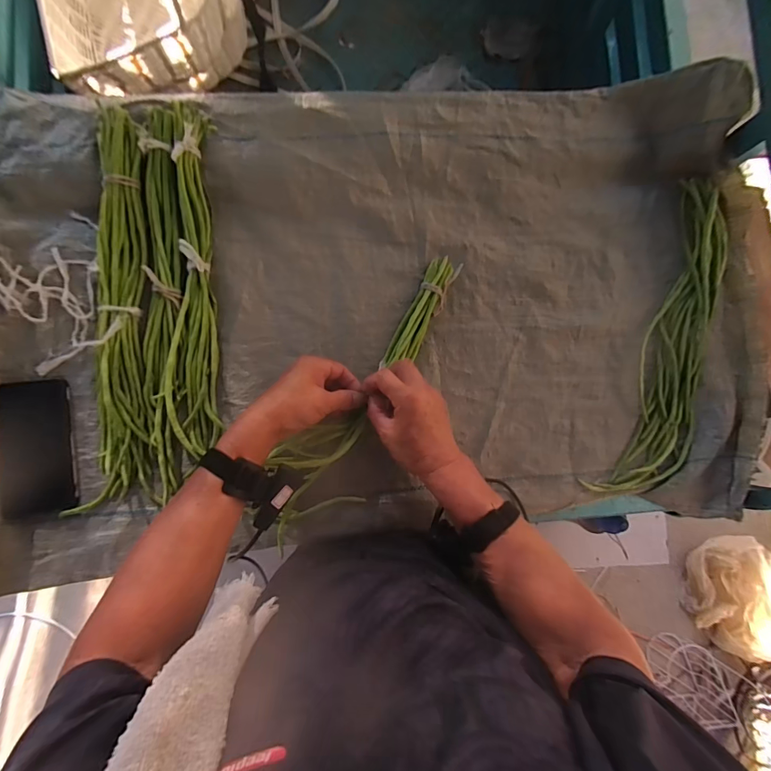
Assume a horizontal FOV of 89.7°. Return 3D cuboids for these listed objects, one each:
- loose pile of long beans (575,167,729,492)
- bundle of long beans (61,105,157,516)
[{"bbox_3d":[0.422,-0.059,0.555,0.121,0.041,0.469,22,84,-1],"label":"loose pile of long beans"},{"bbox_3d":[-0.344,-0.102,0.502,0.076,0.031,0.506,-1,85,-4],"label":"bundle of long beans"}]

